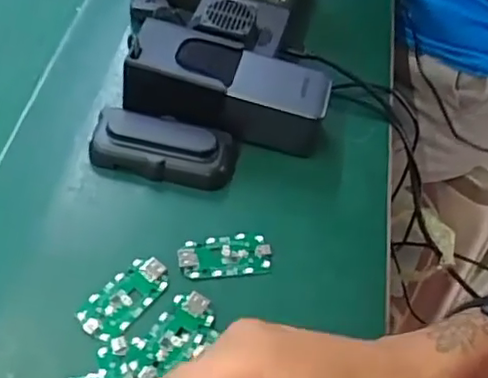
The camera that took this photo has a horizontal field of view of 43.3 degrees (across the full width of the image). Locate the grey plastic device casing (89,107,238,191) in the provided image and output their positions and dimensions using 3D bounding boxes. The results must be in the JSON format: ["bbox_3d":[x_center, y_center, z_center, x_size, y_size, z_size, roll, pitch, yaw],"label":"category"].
[{"bbox_3d":[-0.062,-0.033,0.468,0.108,0.028,0.047,7,52,1],"label":"grey plastic device casing"}]

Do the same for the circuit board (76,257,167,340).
[{"bbox_3d":[-0.077,0.070,0.403,0.032,0.004,0.064,32,57,19],"label":"circuit board"}]

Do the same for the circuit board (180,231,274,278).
[{"bbox_3d":[-0.013,0.047,0.431,0.064,0.007,0.031,-6,53,-10],"label":"circuit board"}]

